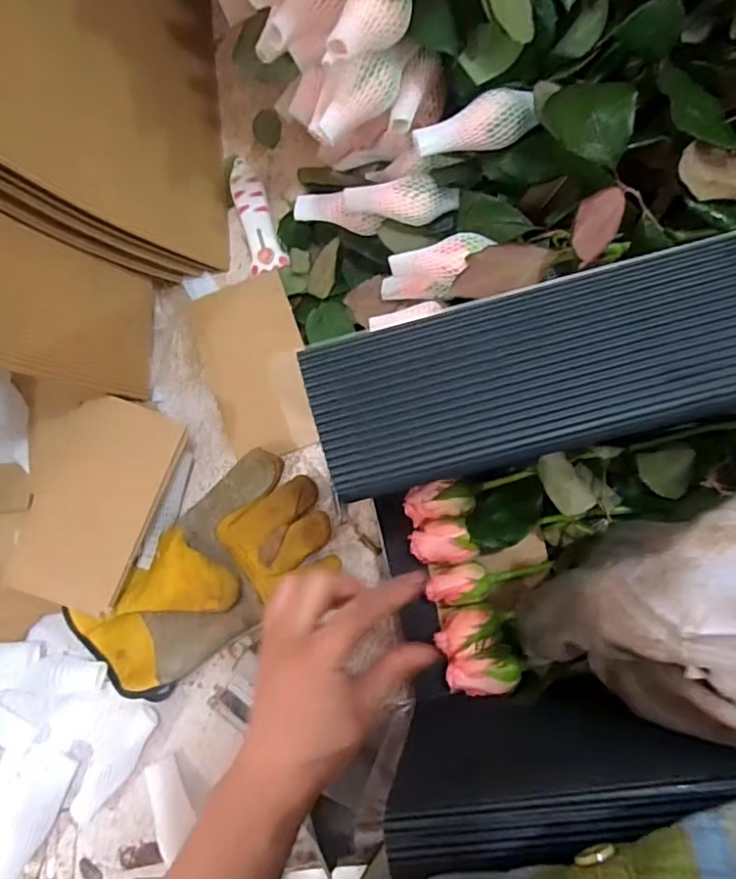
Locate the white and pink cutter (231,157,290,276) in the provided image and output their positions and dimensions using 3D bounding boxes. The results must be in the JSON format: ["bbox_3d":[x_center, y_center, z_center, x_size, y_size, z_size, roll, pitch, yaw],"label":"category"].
[{"bbox_3d":[-0.091,-0.180,0.440,0.027,0.010,0.104,-19,82,2],"label":"white and pink cutter"}]

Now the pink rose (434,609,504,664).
[{"bbox_3d":[0.064,0.122,0.351,0.042,0.027,0.026,-14,82,3],"label":"pink rose"}]

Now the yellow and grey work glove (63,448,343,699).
[{"bbox_3d":[-0.120,0.099,0.397,0.194,0.025,0.101,-37,81,0],"label":"yellow and grey work glove"}]

